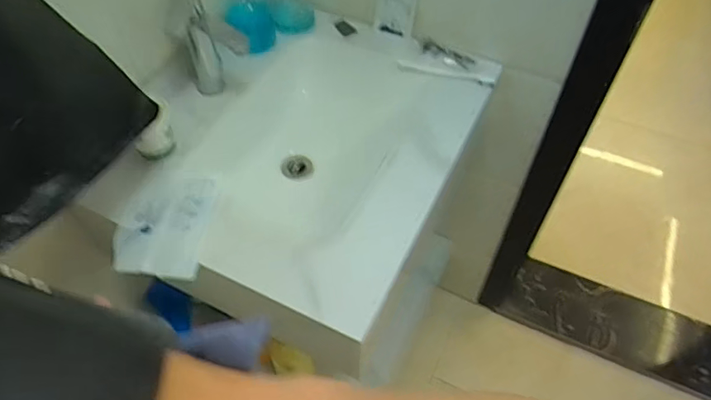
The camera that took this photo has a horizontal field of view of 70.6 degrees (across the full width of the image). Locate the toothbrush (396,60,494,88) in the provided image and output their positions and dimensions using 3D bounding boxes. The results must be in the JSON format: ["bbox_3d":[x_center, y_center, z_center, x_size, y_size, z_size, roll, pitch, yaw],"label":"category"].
[{"bbox_3d":[0.165,-0.236,0.930,0.186,0.020,0.019,23,55,18],"label":"toothbrush"}]

